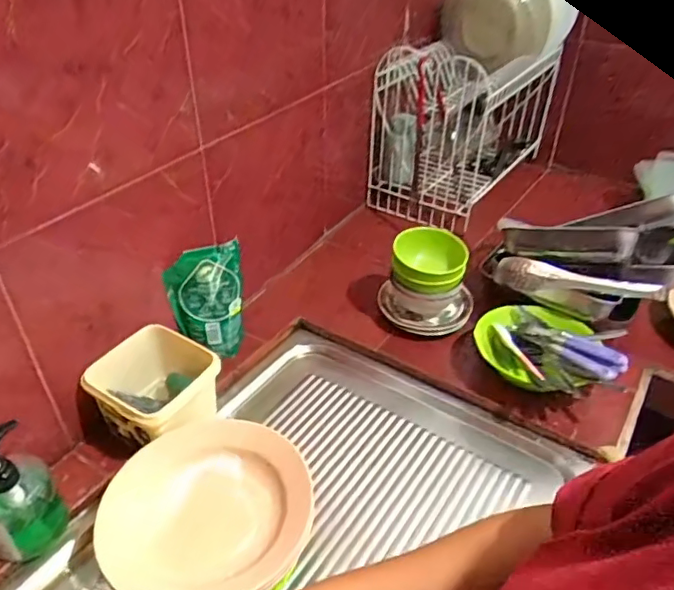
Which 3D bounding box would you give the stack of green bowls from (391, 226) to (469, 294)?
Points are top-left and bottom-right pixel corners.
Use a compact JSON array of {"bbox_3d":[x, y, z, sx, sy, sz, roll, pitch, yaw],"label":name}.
[{"bbox_3d":[0.139,-0.053,0.854,0.109,0.058,0.116,5,37,6],"label":"stack of green bowls"}]

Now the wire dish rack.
[{"bbox_3d":[0.253,-0.349,1.153,0.214,0.303,0.358,25,43,28],"label":"wire dish rack"}]

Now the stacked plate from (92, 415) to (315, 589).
[{"bbox_3d":[-0.141,0.248,0.628,0.205,0.111,0.192,1,37,0],"label":"stacked plate"}]

